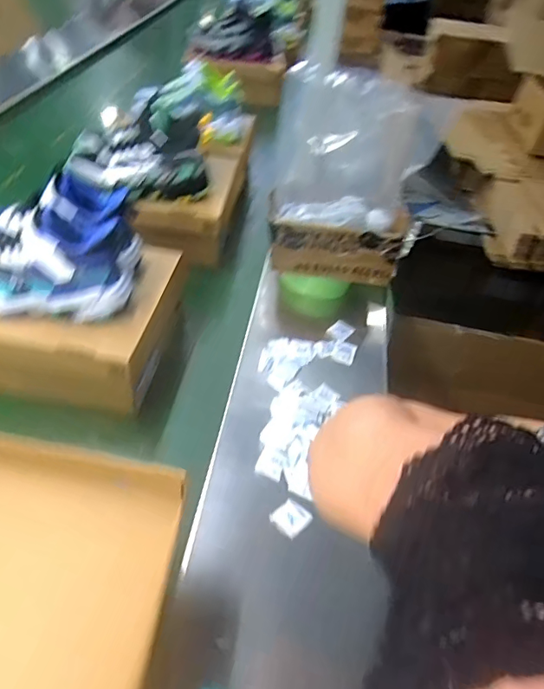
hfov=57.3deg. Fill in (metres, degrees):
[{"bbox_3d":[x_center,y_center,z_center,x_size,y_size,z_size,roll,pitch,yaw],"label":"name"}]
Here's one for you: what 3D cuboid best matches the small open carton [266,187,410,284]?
[{"bbox_3d":[0.122,-0.191,0.894,0.245,0.099,0.118,8,46,1],"label":"small open carton"}]

